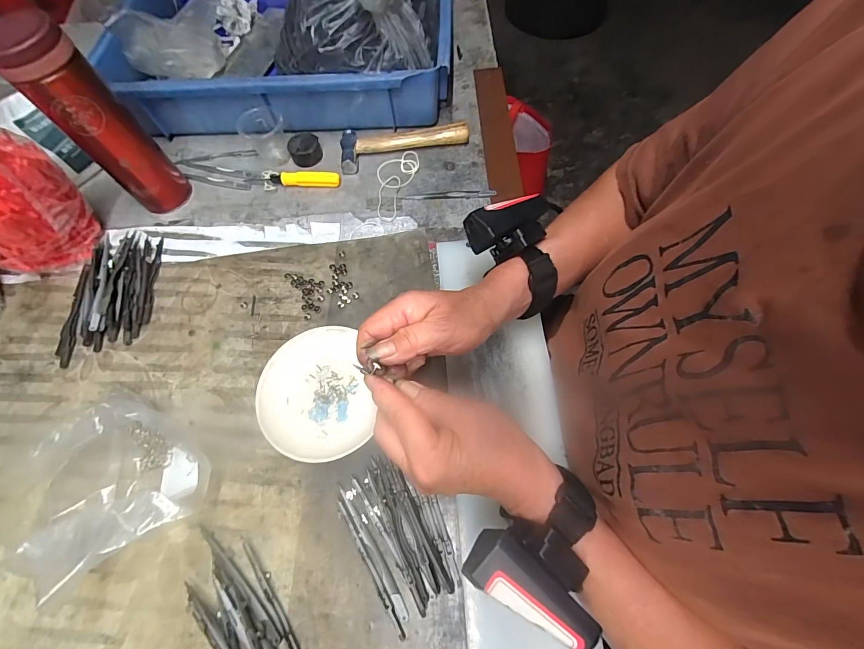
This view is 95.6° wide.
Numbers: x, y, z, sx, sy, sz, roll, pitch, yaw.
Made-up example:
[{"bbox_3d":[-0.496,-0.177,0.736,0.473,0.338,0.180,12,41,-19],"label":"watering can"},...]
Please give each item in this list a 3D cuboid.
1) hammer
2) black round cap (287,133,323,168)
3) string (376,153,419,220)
[{"bbox_3d":[-0.036,-0.229,0.485,0.156,0.019,0.055,-13,65,-3],"label":"hammer"},{"bbox_3d":[-0.157,-0.217,0.486,0.038,0.022,0.038,-1,65,2],"label":"black round cap"},{"bbox_3d":[-0.049,-0.169,0.465,0.048,0.005,0.105,17,67,10],"label":"string"}]

